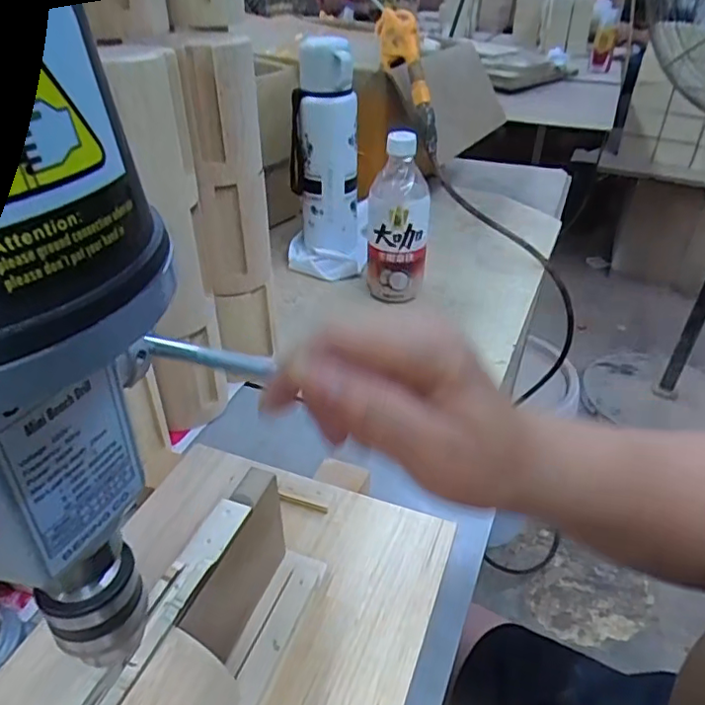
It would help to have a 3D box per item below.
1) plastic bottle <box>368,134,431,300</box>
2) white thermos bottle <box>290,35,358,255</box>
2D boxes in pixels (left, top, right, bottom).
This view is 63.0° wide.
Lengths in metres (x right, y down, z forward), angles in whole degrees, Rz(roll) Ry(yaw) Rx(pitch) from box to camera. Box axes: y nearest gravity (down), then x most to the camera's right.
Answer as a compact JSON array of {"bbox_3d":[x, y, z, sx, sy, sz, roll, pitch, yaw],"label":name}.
[{"bbox_3d":[0.052,-0.144,0.641,0.067,0.182,0.056,3,35,2],"label":"plastic bottle"},{"bbox_3d":[-0.033,-0.245,0.701,0.081,0.227,0.078,-2,35,-6],"label":"white thermos bottle"}]

